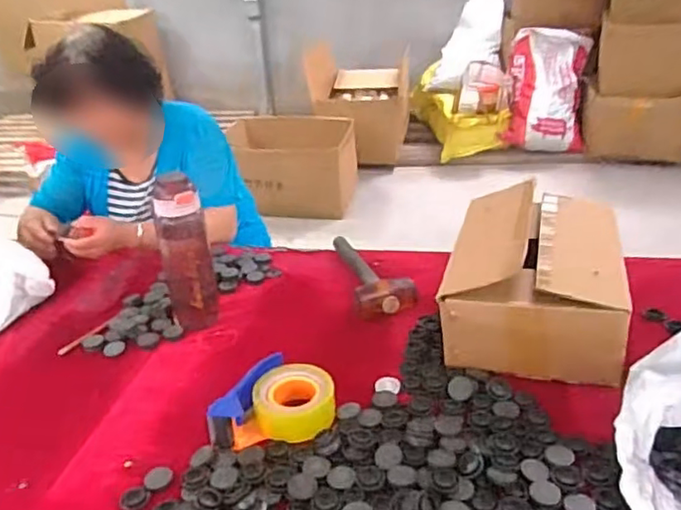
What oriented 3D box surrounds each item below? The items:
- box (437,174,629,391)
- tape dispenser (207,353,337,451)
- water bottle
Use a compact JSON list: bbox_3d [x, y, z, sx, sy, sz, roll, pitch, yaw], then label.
[{"bbox_3d":[0.314,0.023,0.980,0.246,0.142,0.381,6,28,19],"label":"box"},{"bbox_3d":[-0.089,0.186,0.808,0.159,0.051,0.119,-7,26,-6],"label":"tape dispenser"},{"bbox_3d":[-0.249,-0.001,0.989,0.074,0.246,0.067,-8,27,-8],"label":"water bottle"}]

